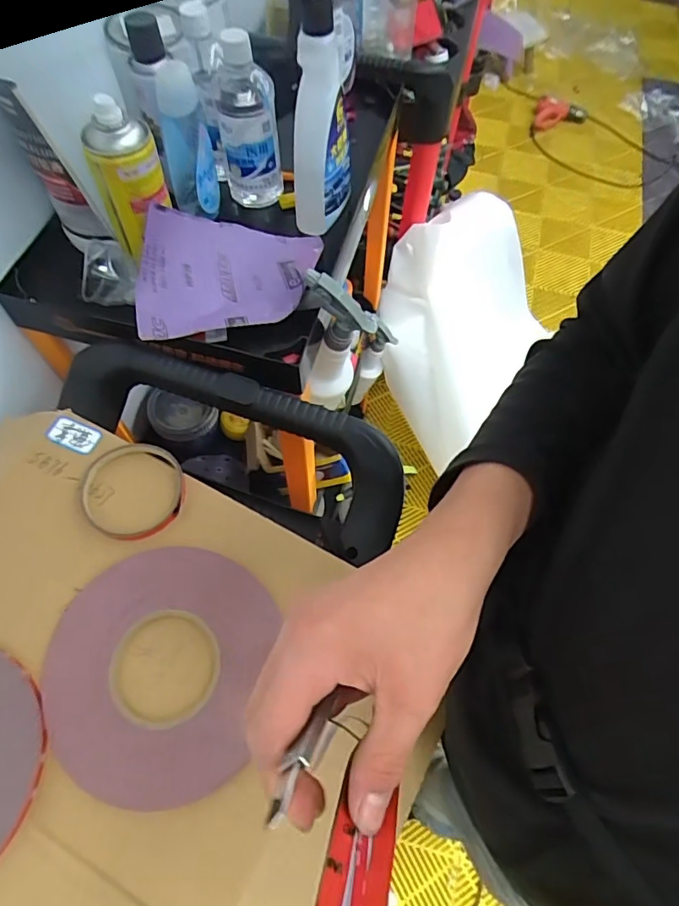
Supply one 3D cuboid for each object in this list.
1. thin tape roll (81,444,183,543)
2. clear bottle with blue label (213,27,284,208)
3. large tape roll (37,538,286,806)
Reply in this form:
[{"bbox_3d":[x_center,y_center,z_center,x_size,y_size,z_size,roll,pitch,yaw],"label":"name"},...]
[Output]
[{"bbox_3d":[-0.185,0.034,0.463,0.089,0.012,0.090,1,63,-1],"label":"thin tape roll"},{"bbox_3d":[-0.100,-0.356,0.576,0.066,0.205,0.066,-8,63,-6],"label":"clear bottle with blue label"},{"bbox_3d":[-0.140,0.161,0.395,0.161,0.011,0.177,11,63,4],"label":"large tape roll"}]

